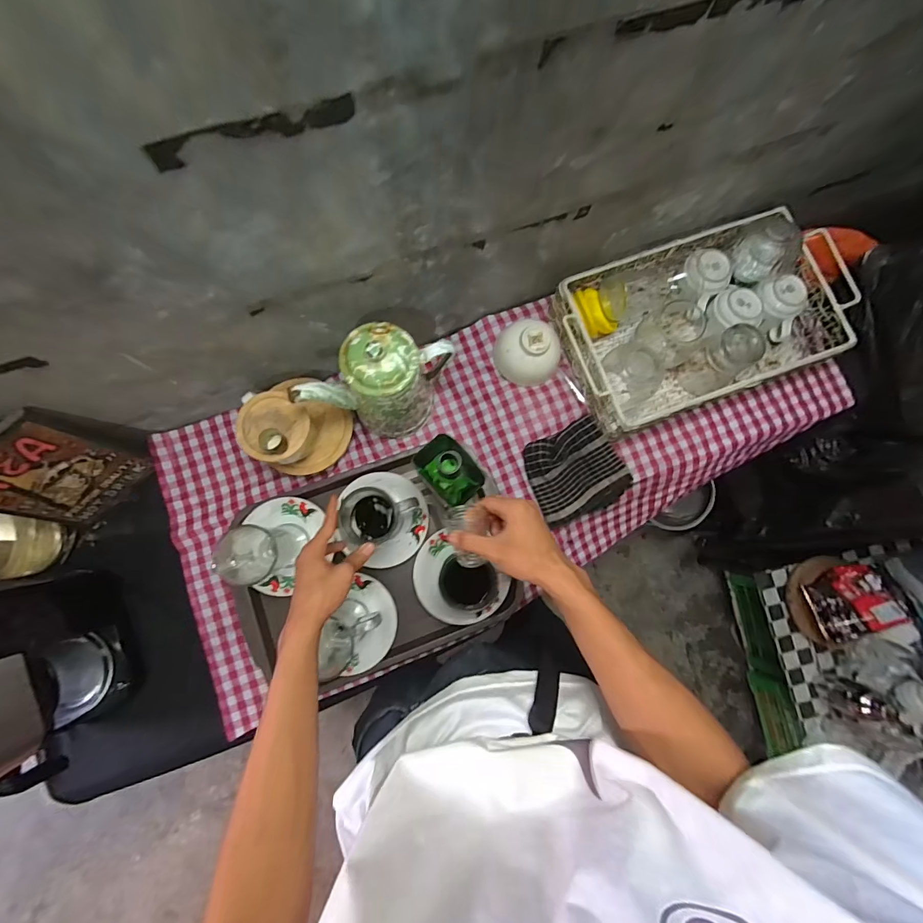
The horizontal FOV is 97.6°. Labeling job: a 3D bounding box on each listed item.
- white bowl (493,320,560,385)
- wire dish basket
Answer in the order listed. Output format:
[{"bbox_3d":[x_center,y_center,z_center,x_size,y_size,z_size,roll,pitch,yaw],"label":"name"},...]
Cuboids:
[{"bbox_3d":[0.106,-0.179,0.649,0.106,0.057,0.092,27,81,1],"label":"white bowl"},{"bbox_3d":[0.379,-0.224,0.636,0.411,0.104,0.248,-19,83,-6],"label":"wire dish basket"}]

